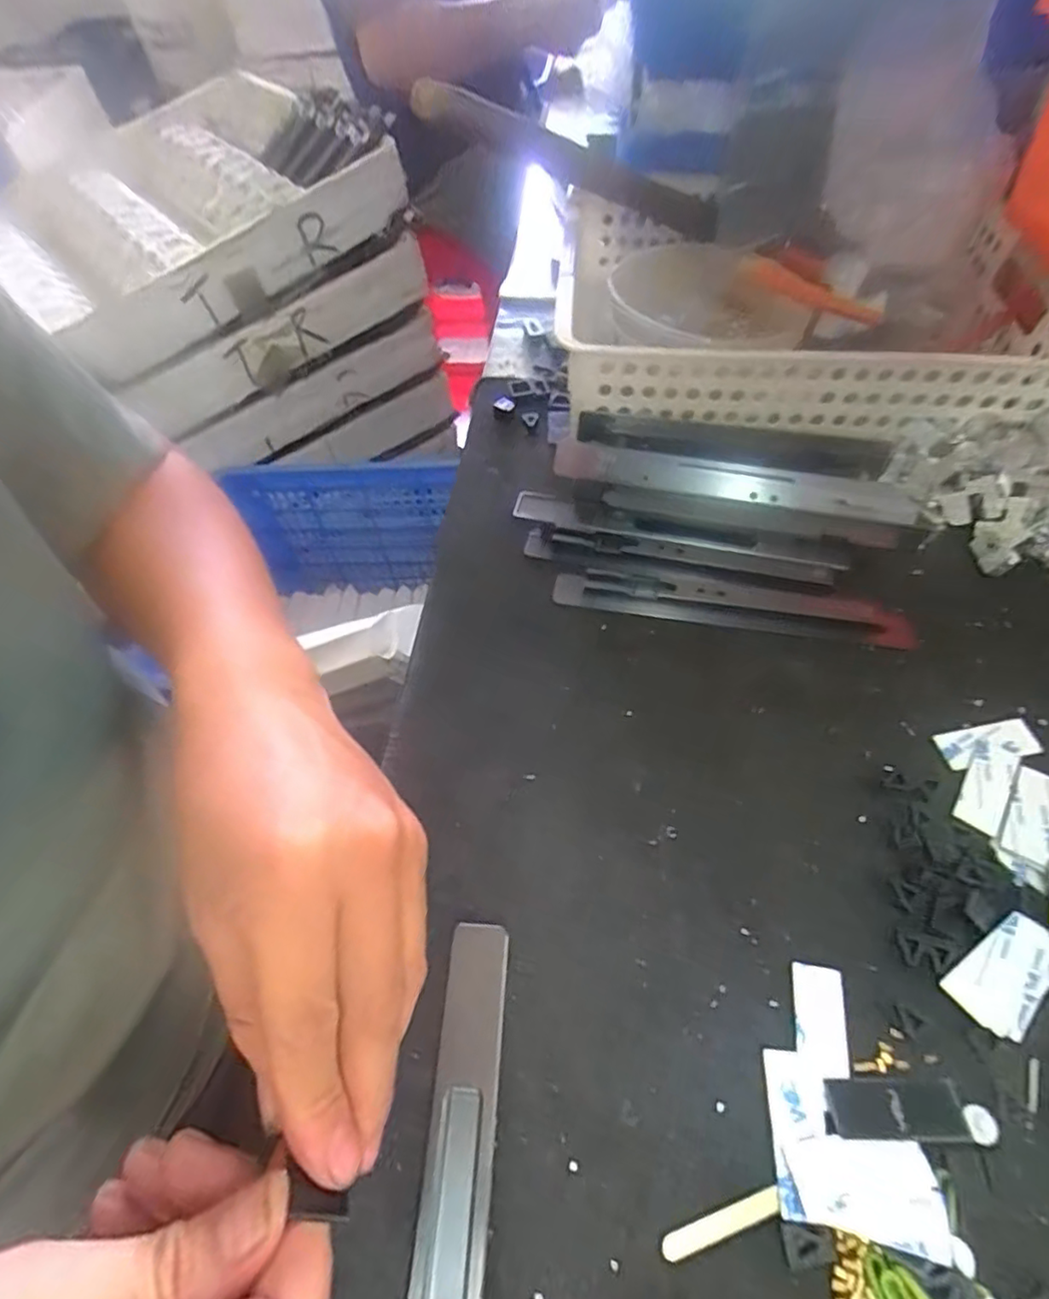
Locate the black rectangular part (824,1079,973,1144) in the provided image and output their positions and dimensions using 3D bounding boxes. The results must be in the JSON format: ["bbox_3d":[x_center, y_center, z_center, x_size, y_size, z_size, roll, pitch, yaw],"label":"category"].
[{"bbox_3d":[0.143,0.177,0.231,0.050,0.004,0.019,0,57,2],"label":"black rectangular part"}]

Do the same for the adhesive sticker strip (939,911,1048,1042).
[{"bbox_3d":[0.204,0.136,0.253,0.052,0.004,0.028,-33,58,-14],"label":"adhesive sticker strip"}]

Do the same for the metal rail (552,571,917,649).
[{"bbox_3d":[0.123,-0.025,0.360,0.207,0.014,0.022,9,58,8],"label":"metal rail"}]

